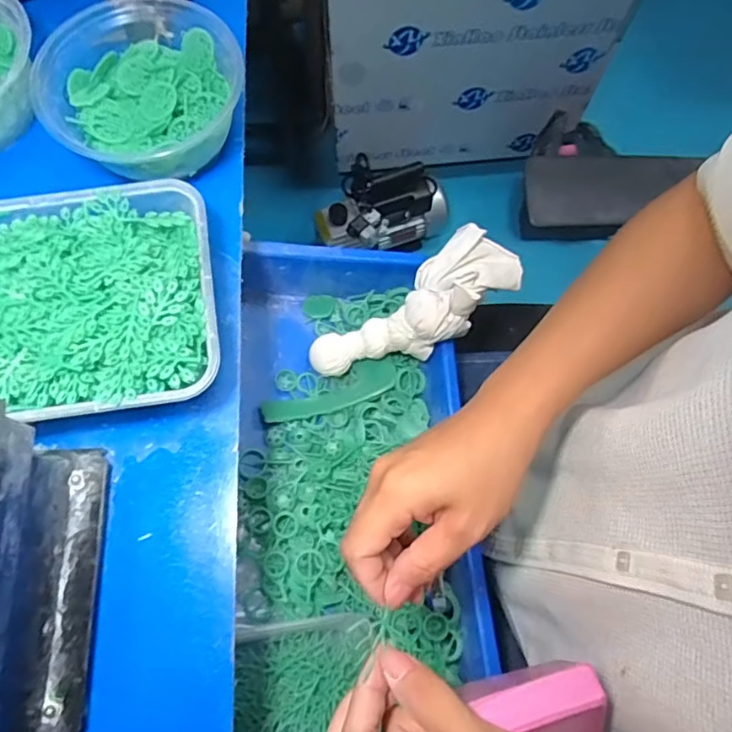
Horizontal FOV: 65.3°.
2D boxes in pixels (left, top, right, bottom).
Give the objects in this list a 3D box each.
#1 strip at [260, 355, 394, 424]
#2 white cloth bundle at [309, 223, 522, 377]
[{"bbox_3d":[-0.032,0.025,0.522,0.124,0.027,0.034,-21,73,-8],"label":"strip"},{"bbox_3d":[0.039,-0.049,0.500,0.198,0.053,0.077,-32,74,13],"label":"white cloth bundle"}]

